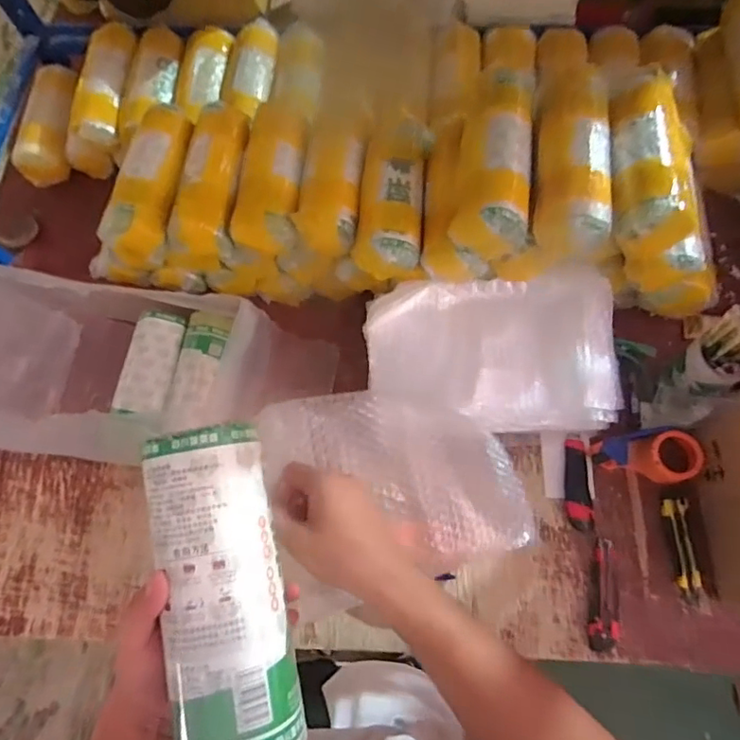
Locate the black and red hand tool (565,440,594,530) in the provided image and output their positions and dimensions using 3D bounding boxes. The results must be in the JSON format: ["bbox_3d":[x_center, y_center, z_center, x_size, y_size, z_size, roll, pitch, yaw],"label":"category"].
[{"bbox_3d":[0.327,0.177,0.838,0.035,0.026,0.142,3,70,4],"label":"black and red hand tool"}]

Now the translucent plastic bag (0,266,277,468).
[{"bbox_3d":[-0.464,0.007,0.896,0.560,0.146,0.302,10,71,6],"label":"translucent plastic bag"}]

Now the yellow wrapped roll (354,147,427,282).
[{"bbox_3d":[0.033,-0.246,0.803,0.098,0.071,0.212,7,71,5],"label":"yellow wrapped roll"}]

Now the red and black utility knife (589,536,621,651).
[{"bbox_3d":[0.348,0.332,0.789,0.039,0.021,0.152,10,71,6],"label":"red and black utility knife"}]

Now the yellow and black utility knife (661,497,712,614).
[{"bbox_3d":[0.472,0.274,0.795,0.041,0.012,0.159,-4,70,1],"label":"yellow and black utility knife"}]

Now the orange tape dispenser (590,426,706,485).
[{"bbox_3d":[0.429,0.134,0.818,0.143,0.067,0.083,-9,70,0],"label":"orange tape dispenser"}]

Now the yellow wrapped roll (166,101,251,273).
[{"bbox_3d":[-0.248,-0.297,0.843,0.094,0.070,0.282,6,70,5],"label":"yellow wrapped roll"}]

